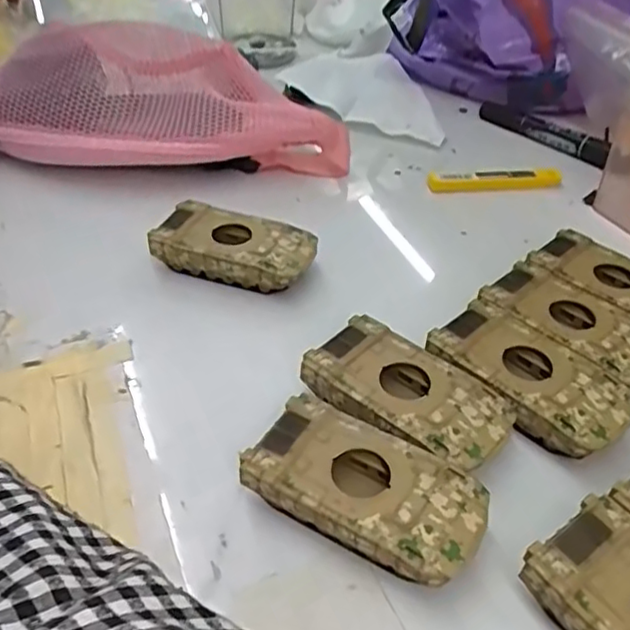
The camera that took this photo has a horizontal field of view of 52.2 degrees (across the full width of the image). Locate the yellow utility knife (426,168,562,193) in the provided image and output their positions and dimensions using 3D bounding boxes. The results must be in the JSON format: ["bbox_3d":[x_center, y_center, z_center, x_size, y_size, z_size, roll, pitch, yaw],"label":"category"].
[{"bbox_3d":[0.140,-0.104,0.494,0.106,0.009,0.015,-6,42,-8],"label":"yellow utility knife"}]

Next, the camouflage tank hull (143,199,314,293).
[{"bbox_3d":[-0.049,-0.041,0.399,0.094,0.027,0.048,13,43,13],"label":"camouflage tank hull"}]

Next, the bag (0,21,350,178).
[{"bbox_3d":[-0.131,-0.162,0.483,0.295,0.089,0.103,-3,42,-6],"label":"bag"}]

